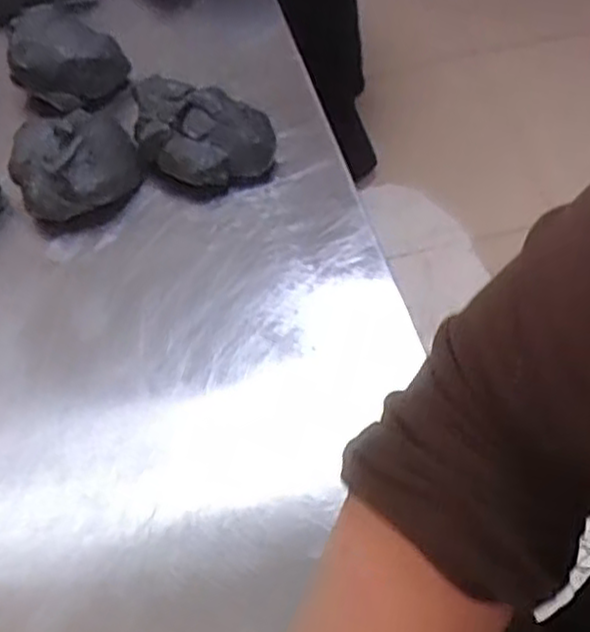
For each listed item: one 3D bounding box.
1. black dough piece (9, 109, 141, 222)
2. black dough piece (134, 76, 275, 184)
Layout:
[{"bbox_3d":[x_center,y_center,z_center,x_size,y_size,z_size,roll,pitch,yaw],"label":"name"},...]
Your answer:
[{"bbox_3d":[-0.152,-0.108,0.534,0.084,0.048,0.074,-21,57,-12],"label":"black dough piece"},{"bbox_3d":[-0.066,-0.128,0.543,0.101,0.049,0.064,8,56,8],"label":"black dough piece"}]

